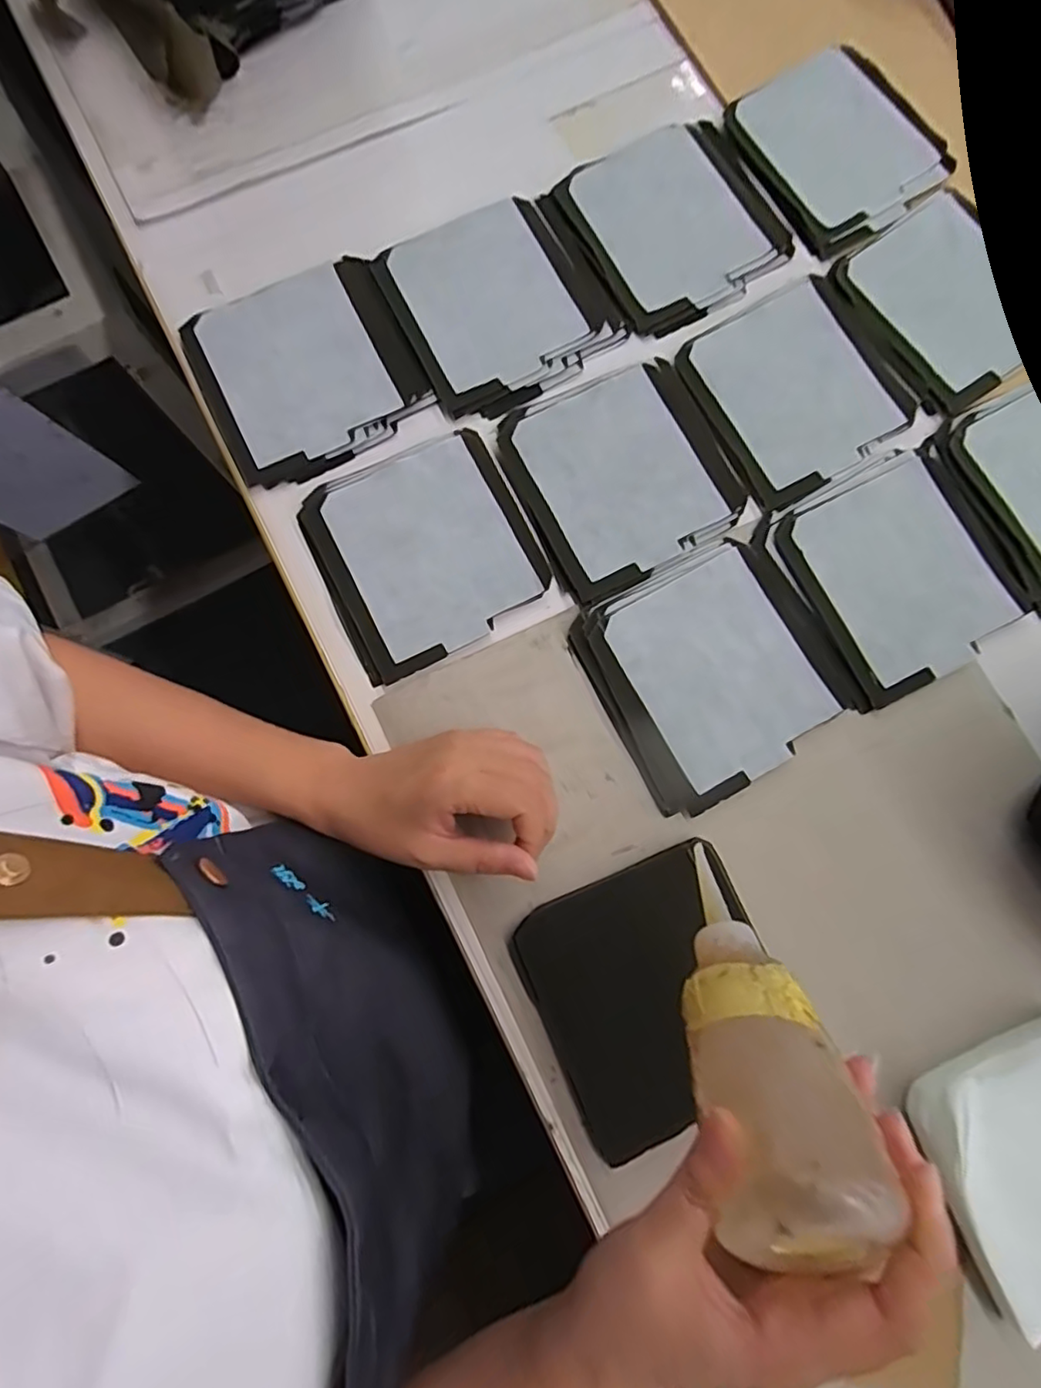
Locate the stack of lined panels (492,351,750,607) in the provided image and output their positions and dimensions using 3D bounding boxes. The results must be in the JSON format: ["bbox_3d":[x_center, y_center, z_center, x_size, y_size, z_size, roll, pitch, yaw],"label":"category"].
[{"bbox_3d":[0.070,-0.150,0.410,0.136,0.007,0.142,-24,81,-5],"label":"stack of lined panels"}]

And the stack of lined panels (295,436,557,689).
[{"bbox_3d":[-0.063,-0.096,0.395,0.135,0.007,0.139,-25,81,-5],"label":"stack of lined panels"}]

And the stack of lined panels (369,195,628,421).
[{"bbox_3d":[-0.013,-0.280,0.432,0.143,0.010,0.147,-26,81,-5],"label":"stack of lined panels"}]

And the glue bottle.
[{"bbox_3d":[0.095,0.139,0.261,0.049,0.153,0.043,0,122,-1],"label":"glue bottle"}]

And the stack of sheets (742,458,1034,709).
[{"bbox_3d":[0.239,-0.076,0.398,0.141,0.006,0.141,-27,81,-5],"label":"stack of sheets"}]

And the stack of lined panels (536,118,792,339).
[{"bbox_3d":[0.112,-0.347,0.440,0.145,0.009,0.144,-28,81,-5],"label":"stack of lined panels"}]

